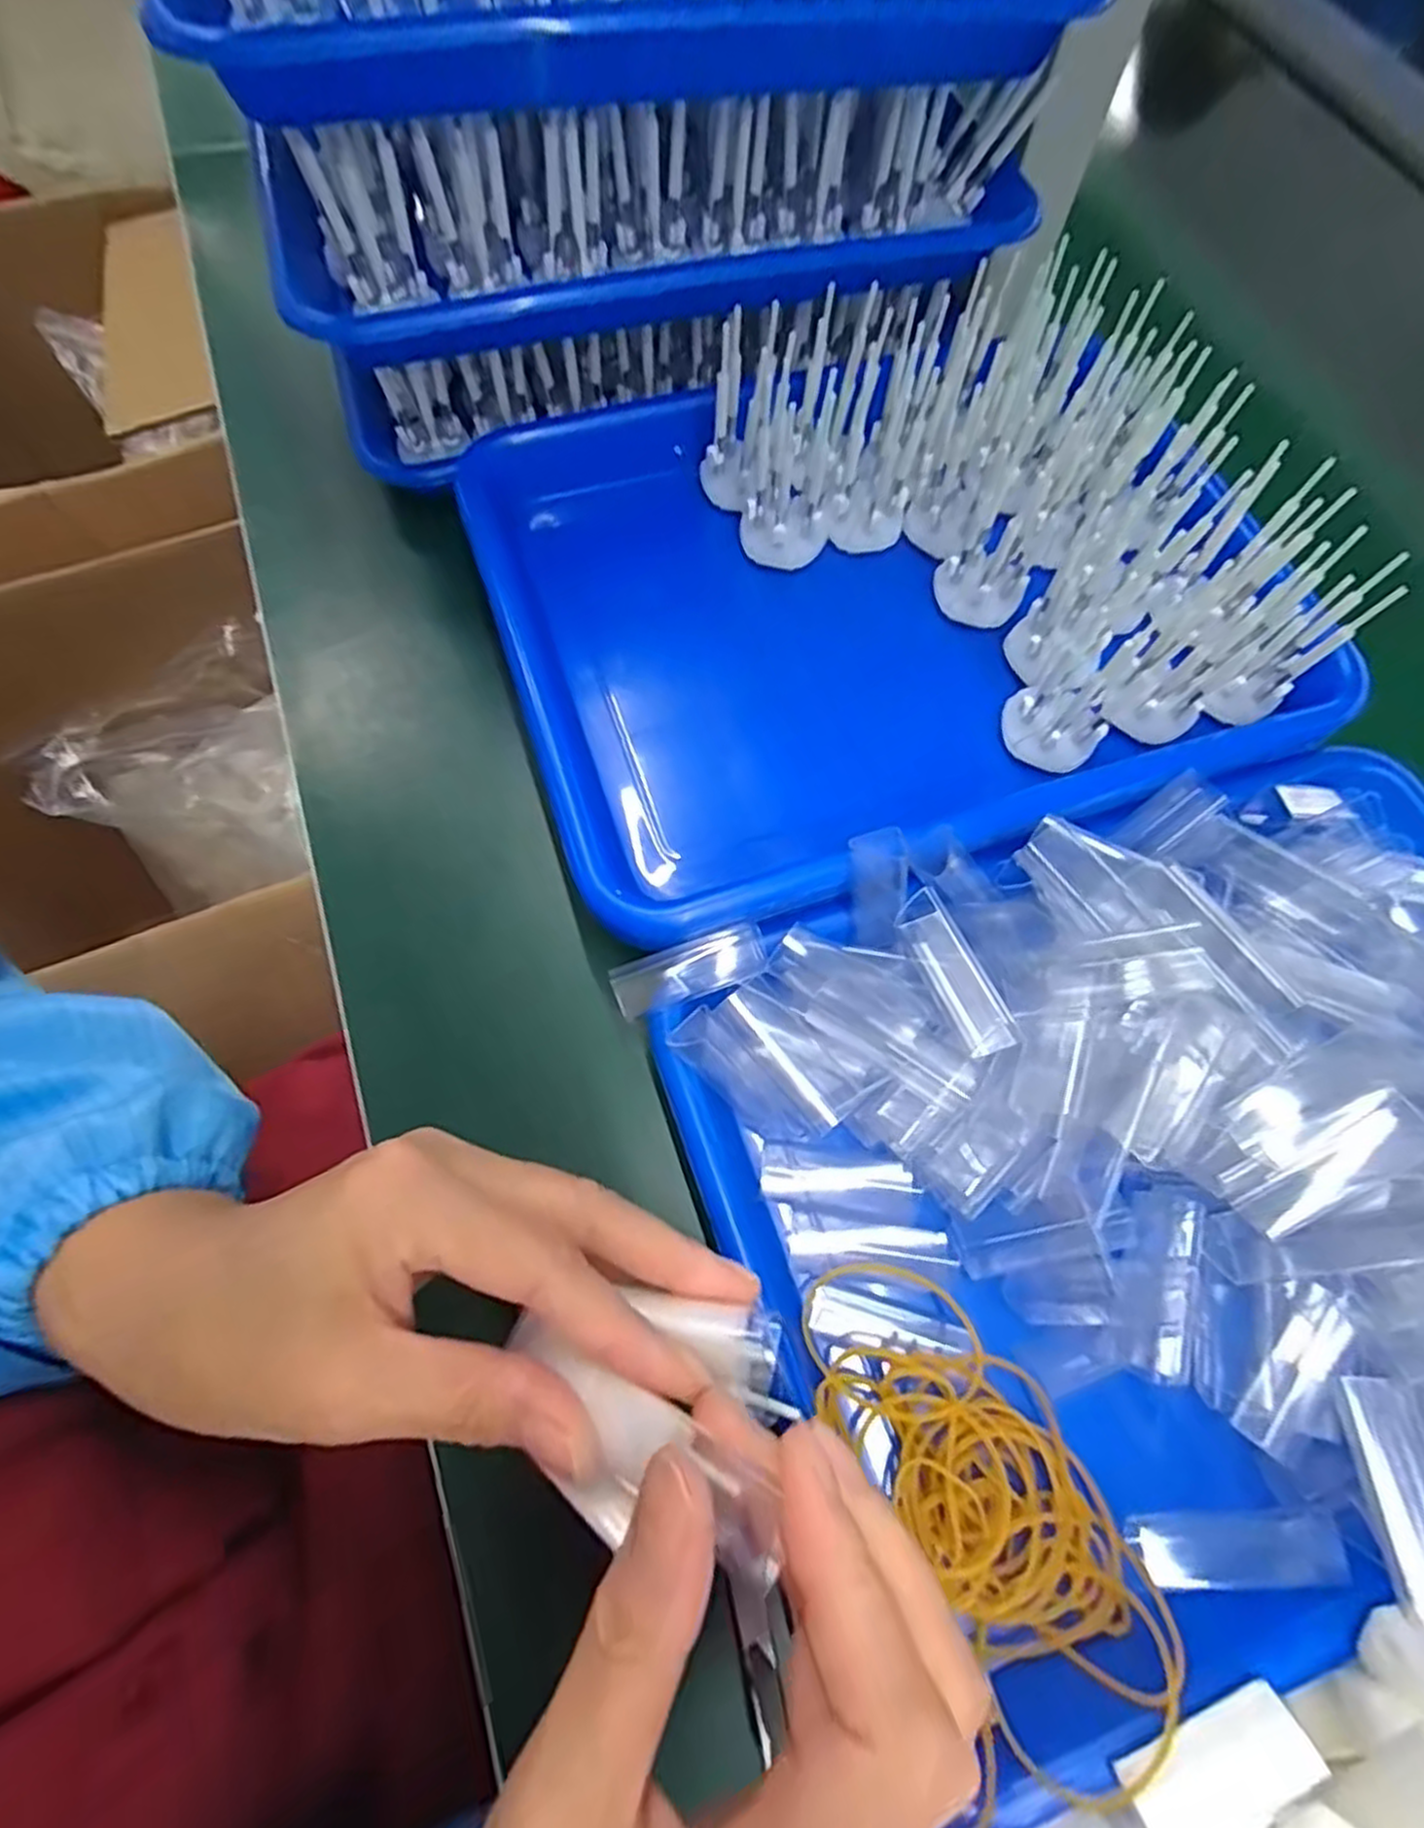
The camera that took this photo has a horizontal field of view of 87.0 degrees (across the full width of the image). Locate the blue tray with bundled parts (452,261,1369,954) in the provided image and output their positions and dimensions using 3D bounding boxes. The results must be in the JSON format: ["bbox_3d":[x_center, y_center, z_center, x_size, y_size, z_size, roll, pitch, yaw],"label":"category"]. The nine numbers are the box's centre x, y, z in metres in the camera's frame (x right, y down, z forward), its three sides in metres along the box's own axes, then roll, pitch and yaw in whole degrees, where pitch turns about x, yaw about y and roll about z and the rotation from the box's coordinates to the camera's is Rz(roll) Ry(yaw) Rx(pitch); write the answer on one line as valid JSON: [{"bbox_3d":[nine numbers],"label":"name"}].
[{"bbox_3d":[0.077,-0.140,0.316,0.329,0.078,0.250,-15,70,-8],"label":"blue tray with bundled parts"}]

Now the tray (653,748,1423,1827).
[{"bbox_3d":[0.159,0.078,0.248,0.314,0.063,0.259,-23,71,-11],"label":"tray"}]

